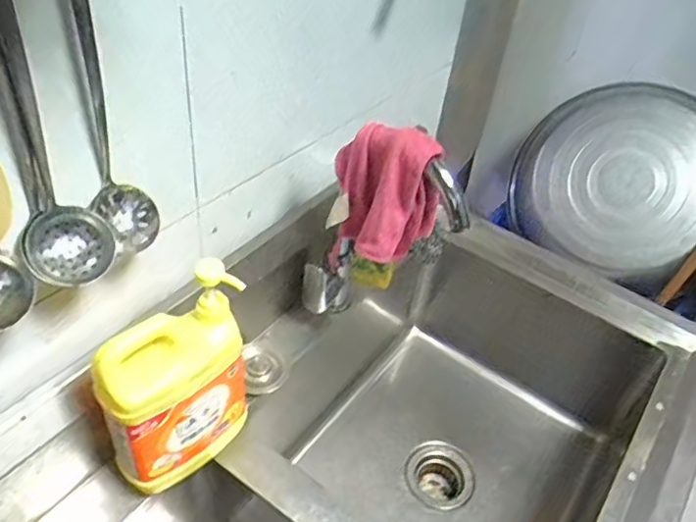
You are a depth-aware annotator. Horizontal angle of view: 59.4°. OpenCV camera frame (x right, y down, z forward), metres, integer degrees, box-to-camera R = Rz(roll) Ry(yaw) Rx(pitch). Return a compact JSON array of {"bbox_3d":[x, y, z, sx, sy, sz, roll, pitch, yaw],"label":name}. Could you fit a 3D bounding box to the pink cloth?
[{"bbox_3d":[0.041,-0.079,0.694,0.126,0.156,0.079,15,42,7],"label":"pink cloth"}]

